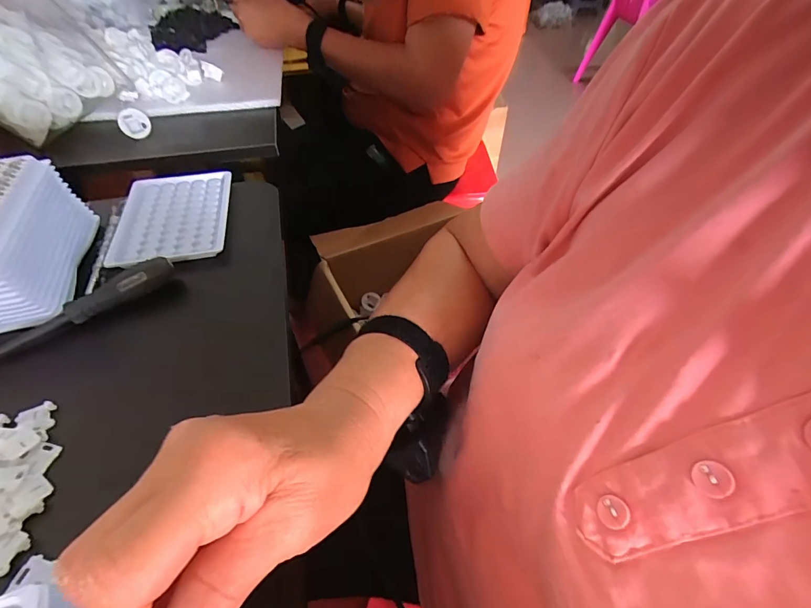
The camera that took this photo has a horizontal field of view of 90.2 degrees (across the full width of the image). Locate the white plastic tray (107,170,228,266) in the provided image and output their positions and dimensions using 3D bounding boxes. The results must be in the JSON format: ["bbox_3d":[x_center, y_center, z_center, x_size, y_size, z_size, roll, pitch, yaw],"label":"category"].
[{"bbox_3d":[-0.222,-0.086,0.386,0.097,0.008,0.124,-8,50,-7],"label":"white plastic tray"}]

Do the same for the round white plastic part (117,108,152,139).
[{"bbox_3d":[-0.320,-0.213,0.477,0.031,0.033,0.006,-47,29,-6],"label":"round white plastic part"}]

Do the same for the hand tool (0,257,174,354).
[{"bbox_3d":[-0.248,0.001,0.305,0.139,0.016,0.016,-33,57,-25],"label":"hand tool"}]

